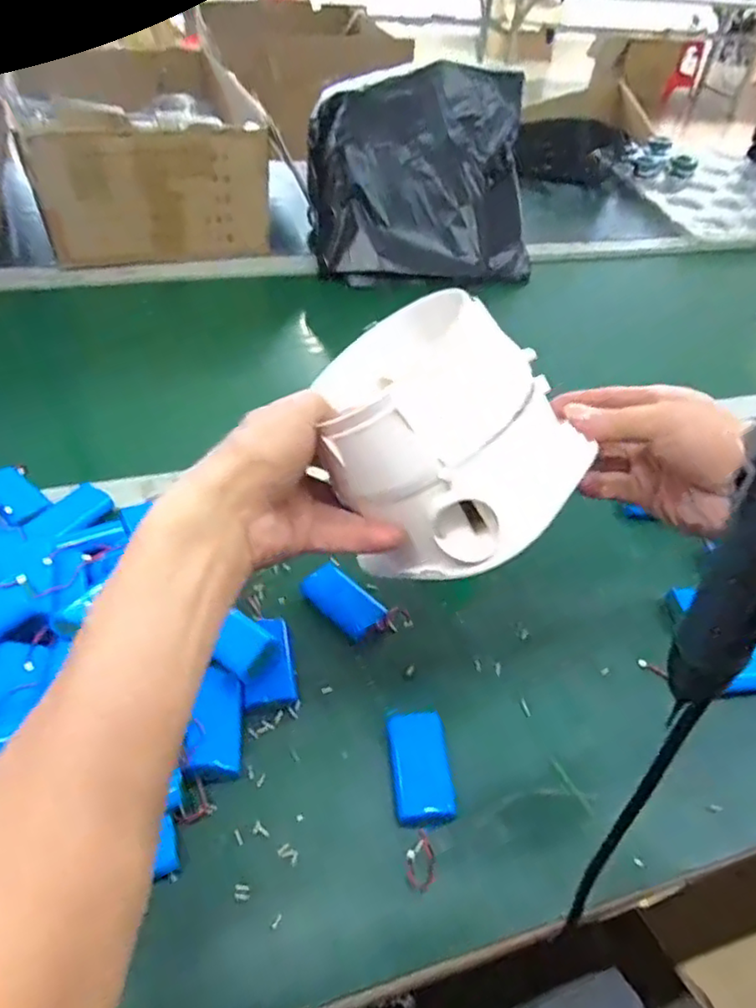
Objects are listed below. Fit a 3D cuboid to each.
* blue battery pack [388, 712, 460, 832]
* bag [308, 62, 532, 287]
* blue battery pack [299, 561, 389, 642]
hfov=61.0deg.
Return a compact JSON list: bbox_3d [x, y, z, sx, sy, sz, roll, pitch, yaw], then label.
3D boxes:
[{"bbox_3d":[0.029,0.179,0.432,0.040,0.022,0.075,0,45,-7],"label":"blue battery pack"},{"bbox_3d":[0.062,-0.463,0.913,0.312,0.221,0.172,-3,46,-9],"label":"bag"},{"bbox_3d":[-0.028,0.079,0.515,0.035,0.020,0.068,-32,57,-32],"label":"blue battery pack"}]

